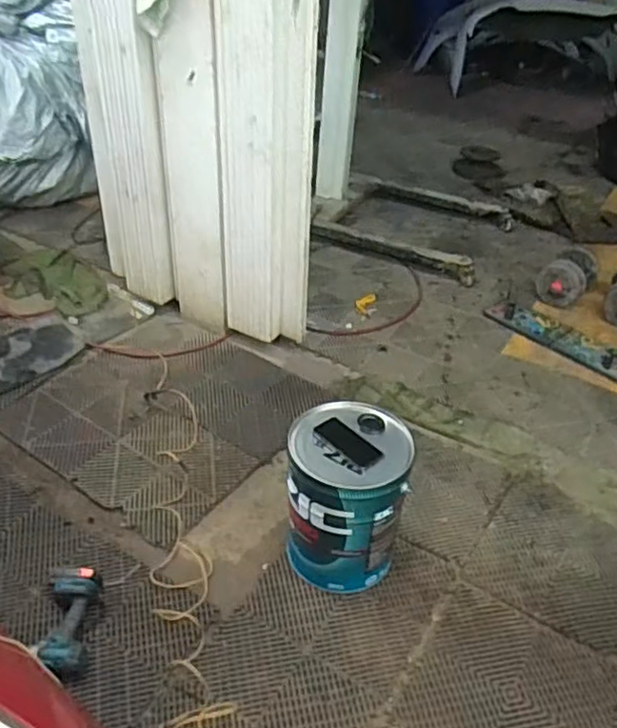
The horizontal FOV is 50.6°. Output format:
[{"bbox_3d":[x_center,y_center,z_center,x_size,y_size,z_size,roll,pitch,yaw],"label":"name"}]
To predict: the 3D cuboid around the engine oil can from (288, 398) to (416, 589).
[{"bbox_3d":[0.090,0.324,1.620,0.276,0.355,0.292,2,38,-2],"label":"engine oil can"}]

